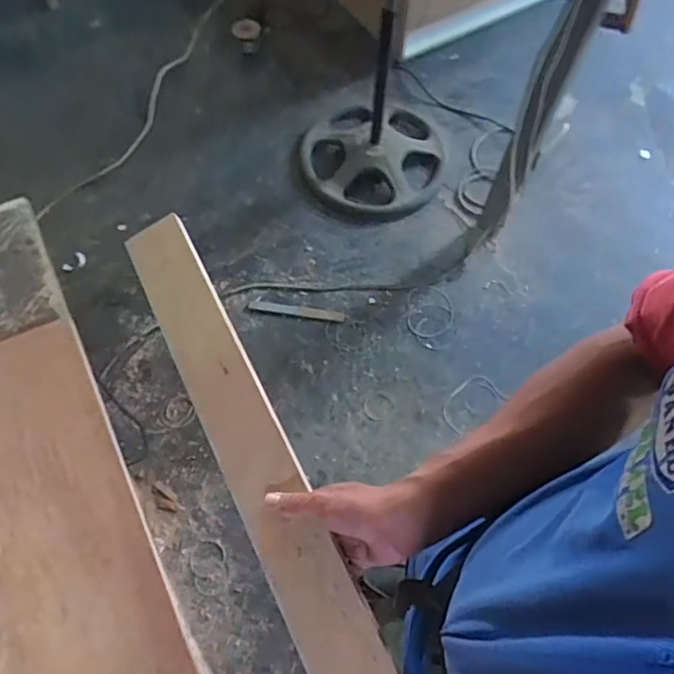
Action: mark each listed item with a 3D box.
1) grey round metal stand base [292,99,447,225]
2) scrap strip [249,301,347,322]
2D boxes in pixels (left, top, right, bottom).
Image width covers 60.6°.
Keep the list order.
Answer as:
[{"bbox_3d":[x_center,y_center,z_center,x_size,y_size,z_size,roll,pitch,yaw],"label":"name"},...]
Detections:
[{"bbox_3d":[0.110,-0.588,1.896,0.479,0.146,0.438,4,63,0],"label":"grey round metal stand base"},{"bbox_3d":[-0.116,-0.079,1.655,0.274,0.008,0.032,9,63,3],"label":"scrap strip"}]

